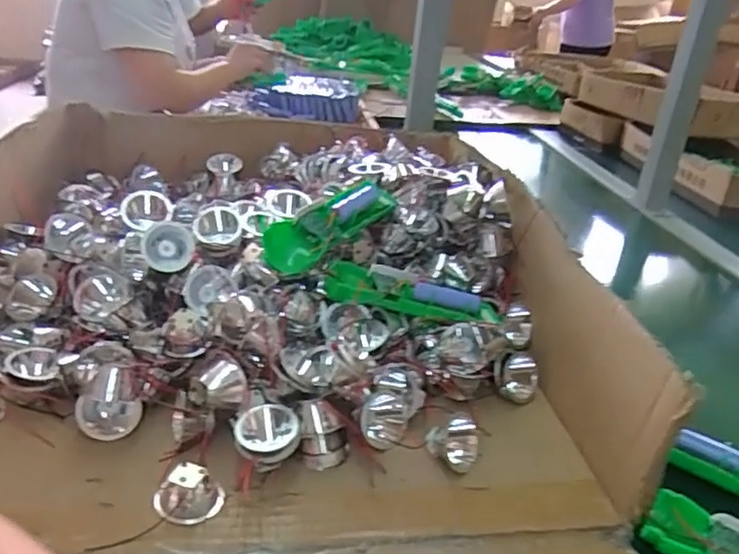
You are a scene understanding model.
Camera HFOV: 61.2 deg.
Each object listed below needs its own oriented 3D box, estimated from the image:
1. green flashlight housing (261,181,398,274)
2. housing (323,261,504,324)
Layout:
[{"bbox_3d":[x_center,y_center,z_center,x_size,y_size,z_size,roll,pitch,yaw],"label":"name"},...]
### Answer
[{"bbox_3d":[-0.031,-0.045,0.588,0.046,0.053,0.154,23,33,31],"label":"green flashlight housing"},{"bbox_3d":[0.047,0.017,0.575,0.180,0.027,0.050,12,25,-20],"label":"housing"}]

